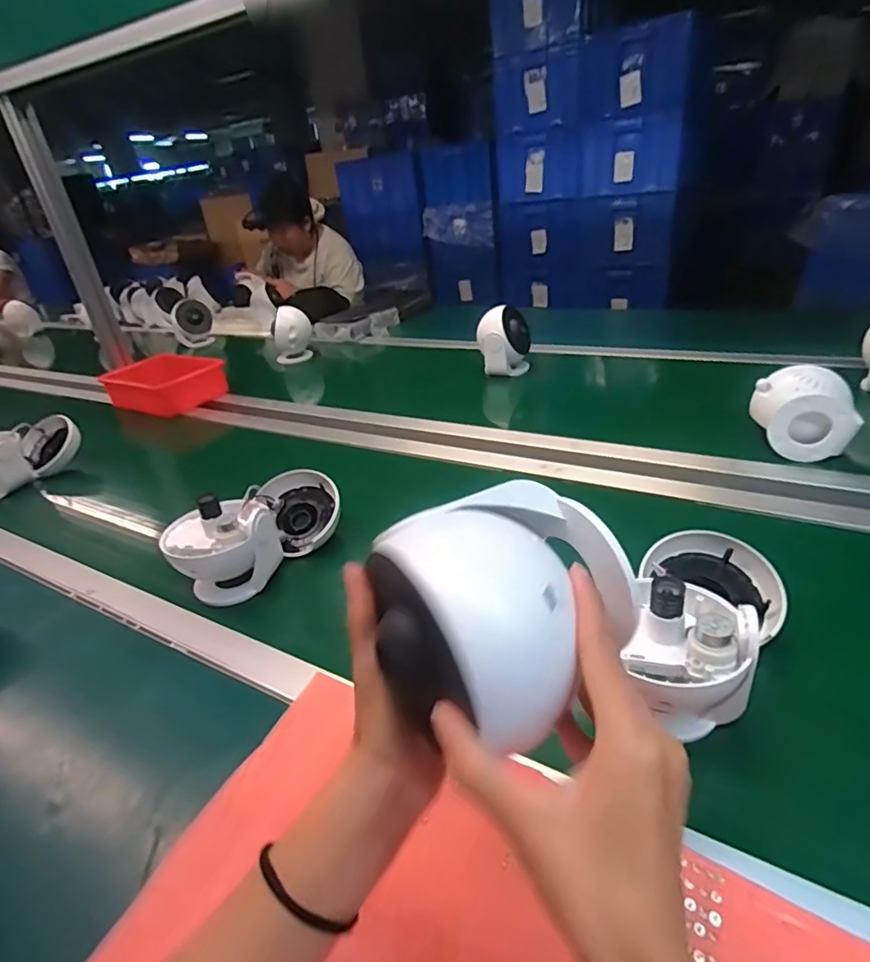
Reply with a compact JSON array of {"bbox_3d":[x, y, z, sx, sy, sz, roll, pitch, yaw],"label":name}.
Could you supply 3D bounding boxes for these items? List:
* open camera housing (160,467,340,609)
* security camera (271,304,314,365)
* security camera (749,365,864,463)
[{"bbox_3d":[-0.221,0.050,0.672,0.116,0.107,0.208,19,33,28],"label":"open camera housing"},{"bbox_3d":[-0.380,-0.385,1.461,0.100,0.141,0.108,-5,30,-11],"label":"security camera"},{"bbox_3d":[0.503,-0.095,0.741,0.111,0.093,0.094,10,30,14],"label":"security camera"}]

